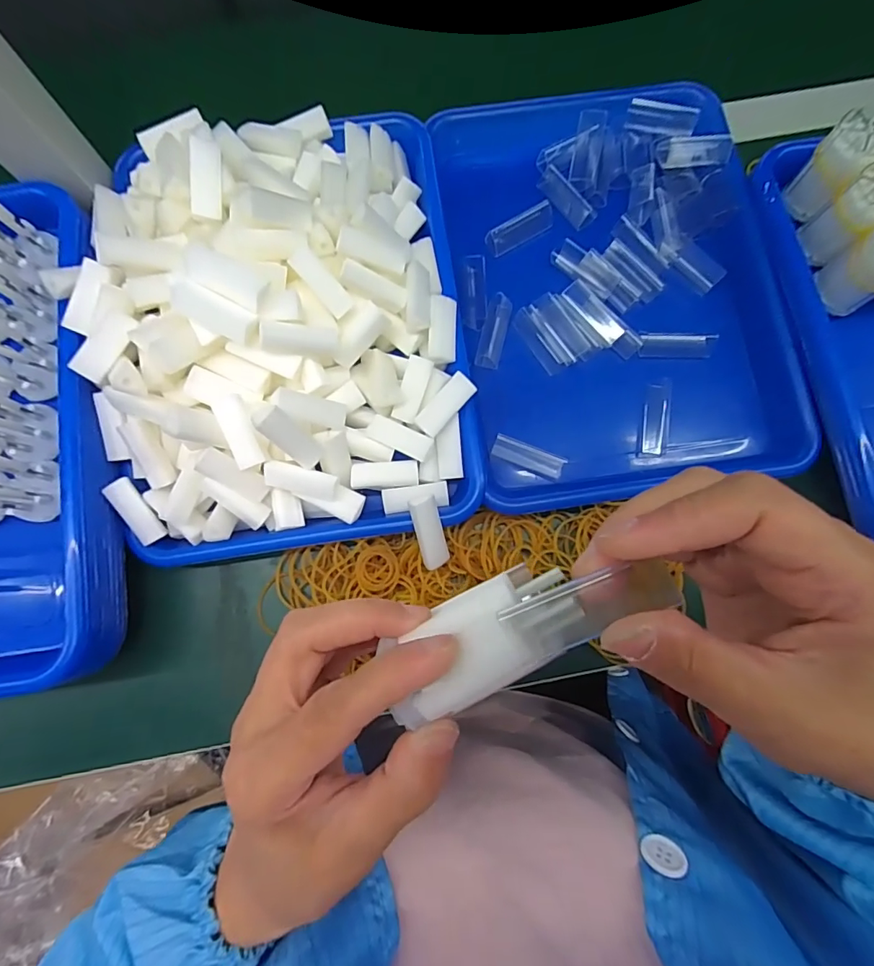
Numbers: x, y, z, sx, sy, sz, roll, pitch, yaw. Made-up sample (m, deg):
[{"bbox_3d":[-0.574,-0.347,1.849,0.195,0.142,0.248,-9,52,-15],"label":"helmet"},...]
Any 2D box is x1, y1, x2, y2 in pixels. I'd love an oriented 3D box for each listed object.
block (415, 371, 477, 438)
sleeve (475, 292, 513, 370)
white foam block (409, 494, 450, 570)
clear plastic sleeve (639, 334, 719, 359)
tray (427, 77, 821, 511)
[{"bbox_3d":[0.006,-0.053,0.321,0.019,0.006,0.045,45,101,8],"label":"block"},{"bbox_3d":[0.045,-0.118,0.365,0.018,0.011,0.058,14,79,3],"label":"sleeve"},{"bbox_3d":[-0.005,0.032,0.308,0.017,0.010,0.048,-15,96,-3],"label":"white foam block"},{"bbox_3d":[0.184,-0.106,0.363,0.054,0.008,0.018,-2,79,0],"label":"clear plastic sleeve"},{"bbox_3d":[0.130,-0.150,0.366,0.226,0.043,0.317,-7,79,-1],"label":"tray"}]

